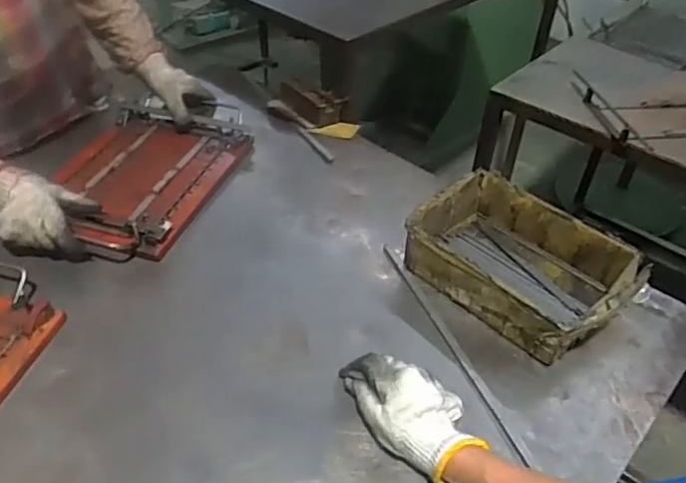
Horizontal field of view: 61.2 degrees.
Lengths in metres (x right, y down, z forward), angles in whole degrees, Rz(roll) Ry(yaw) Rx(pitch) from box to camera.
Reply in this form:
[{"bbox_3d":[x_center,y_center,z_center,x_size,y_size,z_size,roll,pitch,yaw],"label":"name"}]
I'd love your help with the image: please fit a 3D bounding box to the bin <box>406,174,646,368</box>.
[{"bbox_3d":[0.217,0.025,0.728,0.178,0.076,0.256,-30,53,-30],"label":"bin"}]

